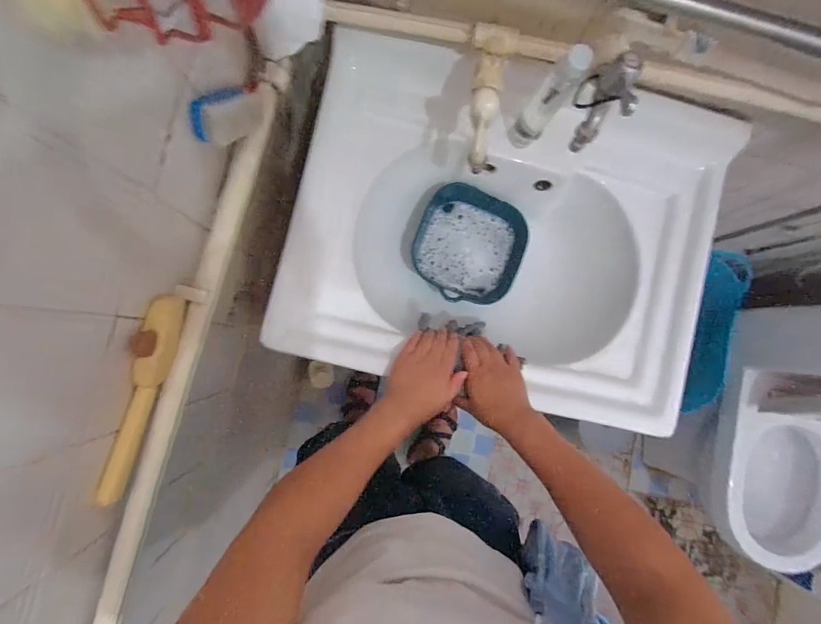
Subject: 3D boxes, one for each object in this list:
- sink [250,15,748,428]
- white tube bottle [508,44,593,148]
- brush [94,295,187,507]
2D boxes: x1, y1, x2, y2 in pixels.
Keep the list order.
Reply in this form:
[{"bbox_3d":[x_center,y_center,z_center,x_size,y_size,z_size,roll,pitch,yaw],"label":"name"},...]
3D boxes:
[{"bbox_3d":[0.139,-0.116,0.605,0.584,0.151,0.472,14,86,-4],"label":"sink"},{"bbox_3d":[0.169,-0.263,0.484,0.038,0.166,0.031,38,85,-2],"label":"white tube bottle"},{"bbox_3d":[-0.256,0.081,0.366,0.021,0.040,0.195,15,86,-4],"label":"brush"}]

